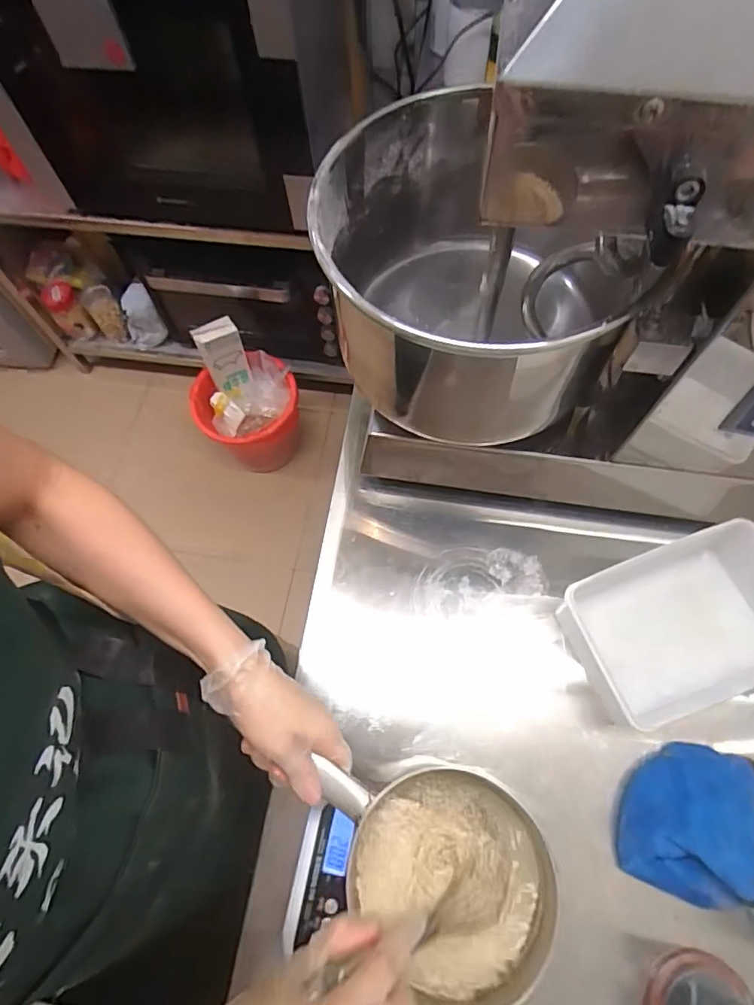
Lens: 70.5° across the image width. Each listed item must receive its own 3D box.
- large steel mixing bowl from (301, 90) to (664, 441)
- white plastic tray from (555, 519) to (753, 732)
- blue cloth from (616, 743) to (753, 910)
[{"bbox_3d":[0.077,-0.200,0.506,0.249,0.178,0.286,-24,68,-8],"label":"large steel mixing bowl"},{"bbox_3d":[0.317,0.132,0.557,0.201,0.075,0.159,-22,68,-7],"label":"white plastic tray"},{"bbox_3d":[0.299,0.297,0.480,0.147,0.067,0.122,-32,69,-11],"label":"blue cloth"}]

